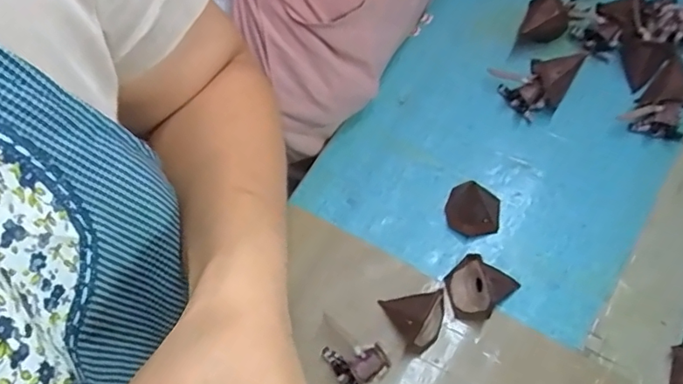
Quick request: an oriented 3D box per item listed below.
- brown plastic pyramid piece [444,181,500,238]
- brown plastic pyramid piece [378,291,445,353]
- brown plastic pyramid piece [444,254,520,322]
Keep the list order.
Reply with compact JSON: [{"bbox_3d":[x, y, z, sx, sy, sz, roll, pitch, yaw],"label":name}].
[{"bbox_3d":[0.150,0.017,0.596,0.060,0.050,0.056,-1,61,1],"label":"brown plastic pyramid piece"},{"bbox_3d":[0.079,0.123,0.538,0.055,0.046,0.066,-26,64,-13],"label":"brown plastic pyramid piece"},{"bbox_3d":[0.143,0.103,0.551,0.068,0.045,0.056,21,64,12],"label":"brown plastic pyramid piece"}]

